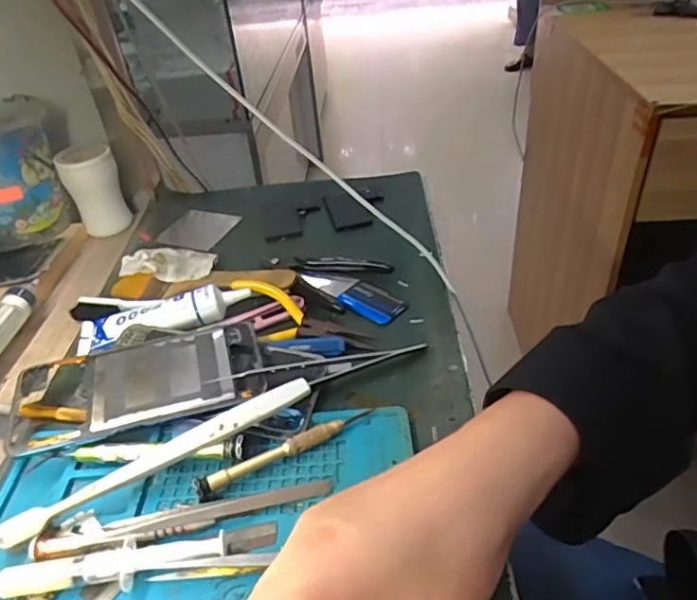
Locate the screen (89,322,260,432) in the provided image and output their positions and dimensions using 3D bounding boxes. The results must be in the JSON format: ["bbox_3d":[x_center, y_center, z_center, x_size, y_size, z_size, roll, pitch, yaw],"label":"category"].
[{"bbox_3d":[-0.117,0.050,0.375,0.108,0.011,0.070,-12,44,-9],"label":"screen"}]

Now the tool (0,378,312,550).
[{"bbox_3d":[-0.105,0.092,0.324,0.181,0.019,0.018,-23,41,-21],"label":"tool"}]

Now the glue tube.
[{"bbox_3d":[-0.149,0.008,0.439,0.136,0.021,0.042,-13,38,-10],"label":"glue tube"}]

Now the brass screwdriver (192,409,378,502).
[{"bbox_3d":[-0.037,0.089,0.330,0.111,0.012,0.009,-23,41,-21],"label":"brass screwdriver"}]

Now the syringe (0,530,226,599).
[{"bbox_3d":[-0.127,0.138,0.282,0.126,0.012,0.020,-7,38,-2],"label":"syringe"}]

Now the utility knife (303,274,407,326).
[{"bbox_3d":[0.004,-0.006,0.465,0.032,0.012,0.103,-32,45,-30],"label":"utility knife"}]

